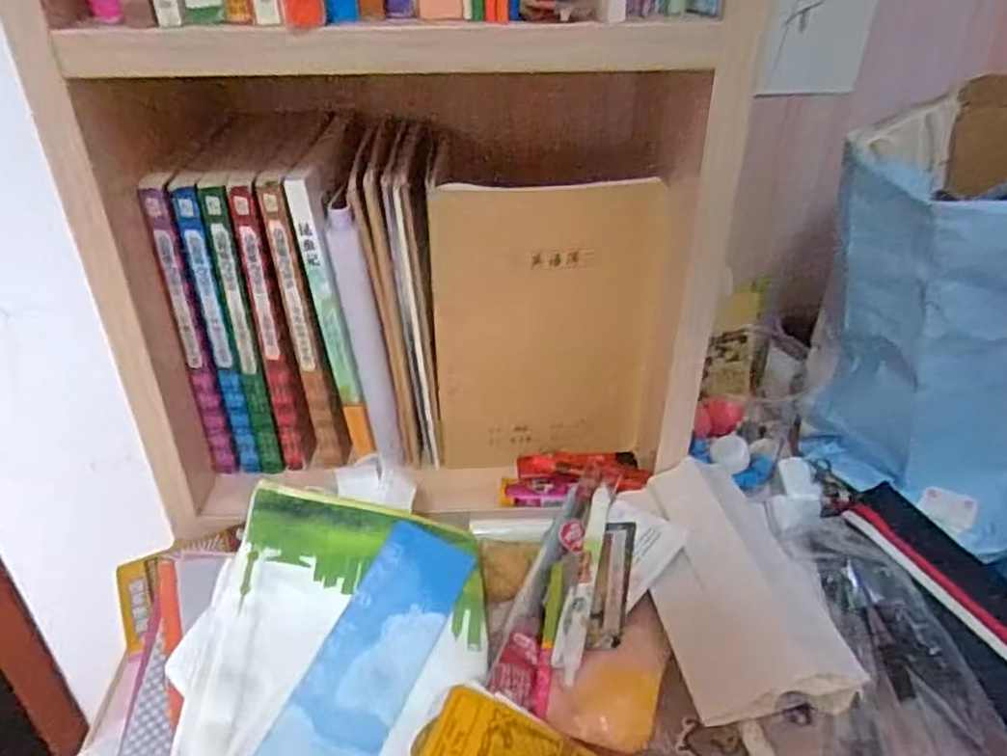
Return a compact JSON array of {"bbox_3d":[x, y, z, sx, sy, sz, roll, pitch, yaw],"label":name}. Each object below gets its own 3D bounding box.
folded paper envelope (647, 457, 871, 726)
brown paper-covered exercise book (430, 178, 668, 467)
[{"bbox_3d":[0.119,0.106,0.406,0.077,0.019,0.163,-20,34,5],"label":"folded paper envelope"},{"bbox_3d":[0.027,-0.028,0.476,0.139,0.192,0.013,-3,34,-6],"label":"brown paper-covered exercise book"}]

